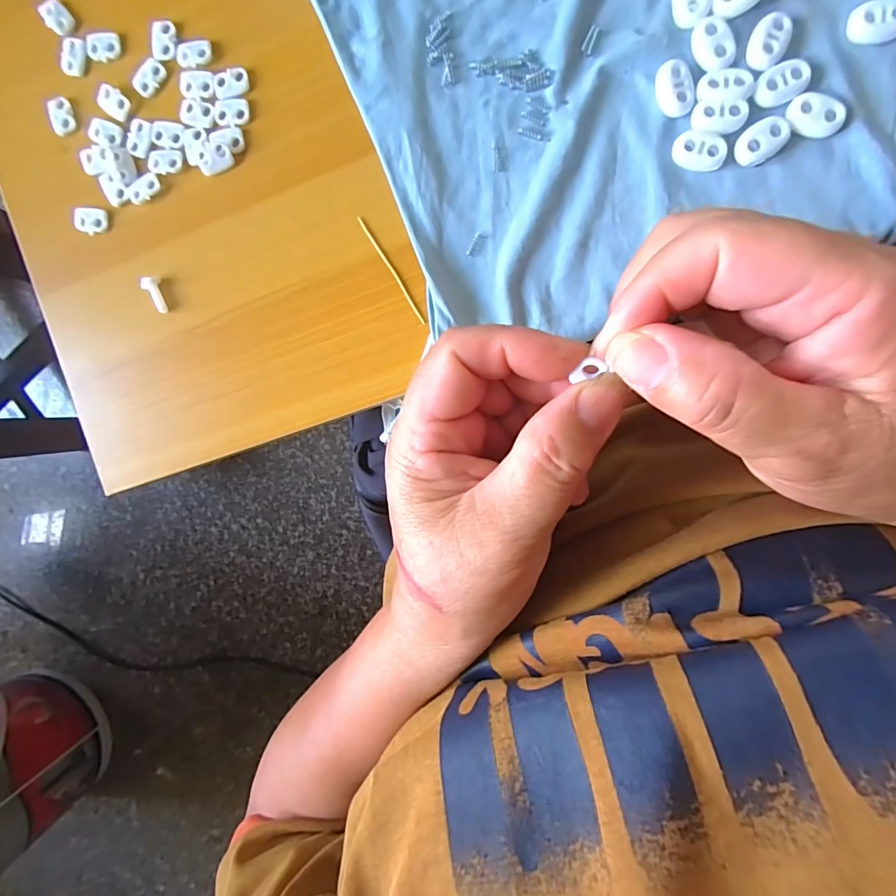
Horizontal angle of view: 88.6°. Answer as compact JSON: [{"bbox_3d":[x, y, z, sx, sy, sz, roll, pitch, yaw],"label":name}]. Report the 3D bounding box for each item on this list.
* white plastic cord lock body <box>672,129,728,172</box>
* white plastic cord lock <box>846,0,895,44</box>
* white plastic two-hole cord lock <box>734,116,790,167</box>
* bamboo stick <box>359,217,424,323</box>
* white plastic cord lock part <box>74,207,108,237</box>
[{"bbox_3d":[0.112,-0.132,0.204,0.023,0.004,0.015,16,96,7],"label":"white plastic cord lock body"},{"bbox_3d":[0.180,-0.178,0.191,0.023,0.004,0.016,1,94,8],"label":"white plastic cord lock"},{"bbox_3d":[0.137,-0.134,0.198,0.022,0.004,0.015,-33,89,9],"label":"white plastic two-hole cord lock"},{"bbox_3d":[-0.029,-0.089,0.229,0.004,0.004,0.062,-31,89,9],"label":"bamboo stick"},{"bbox_3d":[-0.194,-0.123,0.249,0.017,0.004,0.014,7,95,8],"label":"white plastic cord lock part"}]

